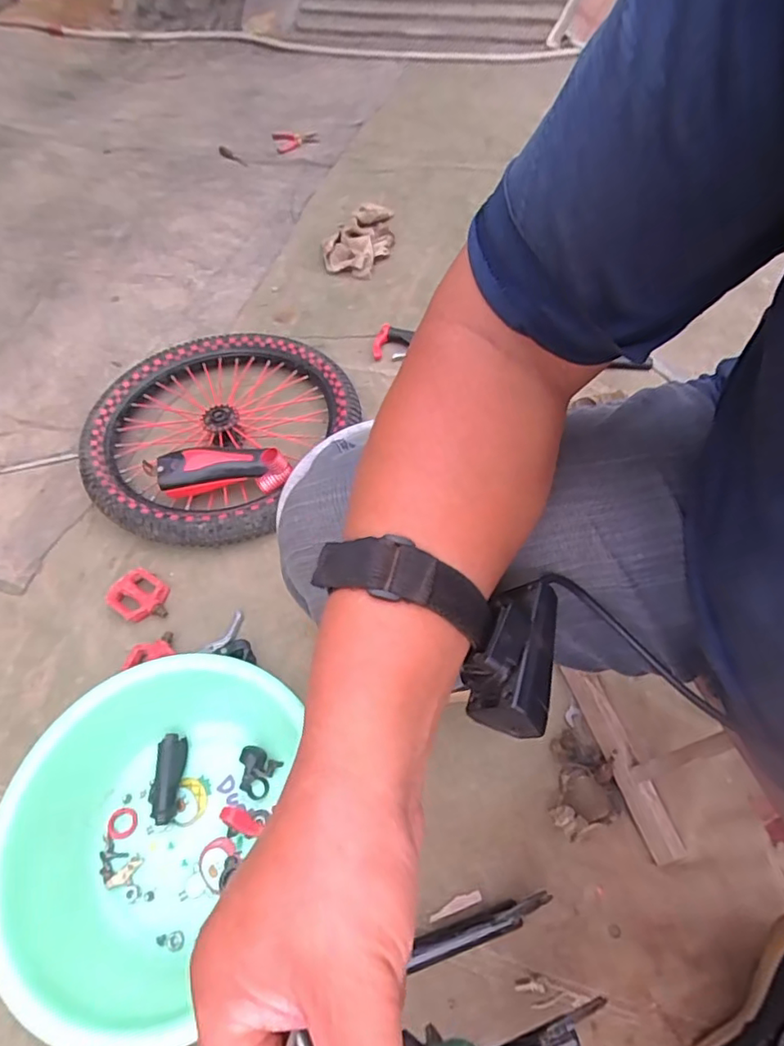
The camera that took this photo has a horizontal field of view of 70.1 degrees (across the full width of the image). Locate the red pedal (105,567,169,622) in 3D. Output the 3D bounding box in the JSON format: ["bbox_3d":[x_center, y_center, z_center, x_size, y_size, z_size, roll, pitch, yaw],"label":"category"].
[{"bbox_3d":[-0.383,0.114,0.855,0.101,0.021,0.075,30,60,21],"label":"red pedal"}]

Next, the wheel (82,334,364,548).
[{"bbox_3d":[-0.323,-0.164,1.037,0.451,0.086,0.471,-1,54,1],"label":"wheel"}]

